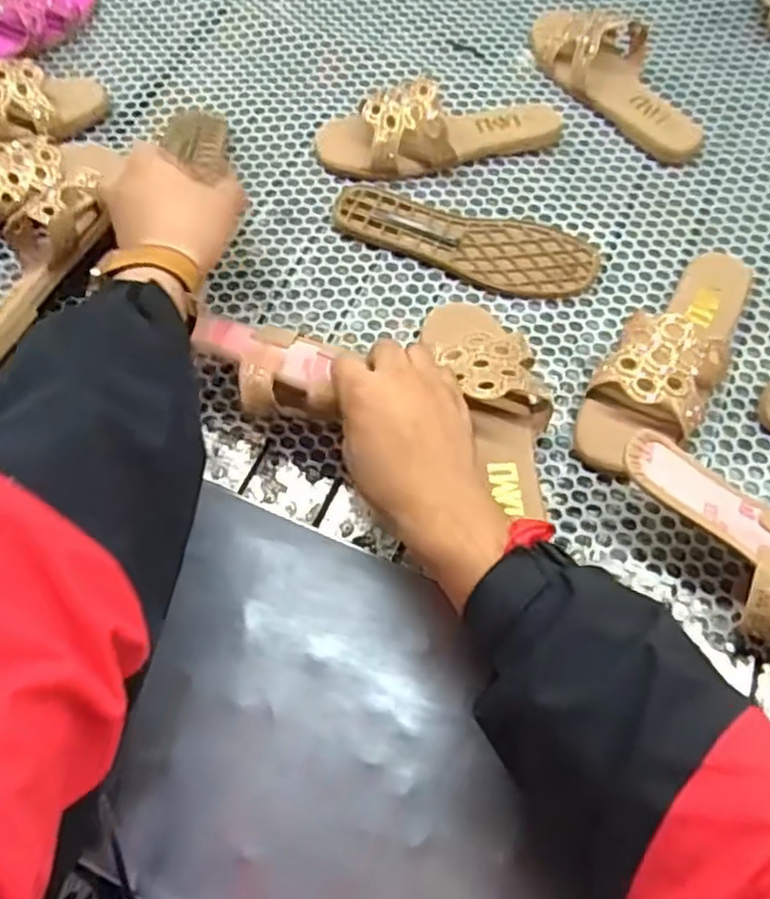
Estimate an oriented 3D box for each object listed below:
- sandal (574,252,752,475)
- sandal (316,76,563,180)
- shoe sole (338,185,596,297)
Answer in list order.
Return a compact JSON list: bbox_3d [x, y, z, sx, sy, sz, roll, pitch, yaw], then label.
[{"bbox_3d":[0.241,-0.087,0.605,0.091,0.065,0.246,33,67,15],"label":"sandal"},{"bbox_3d":[0.057,-0.318,0.722,0.246,0.063,0.077,-8,63,-4],"label":"sandal"},{"bbox_3d":[0.073,-0.195,0.690,0.244,0.012,0.082,16,64,6],"label":"shoe sole"}]

